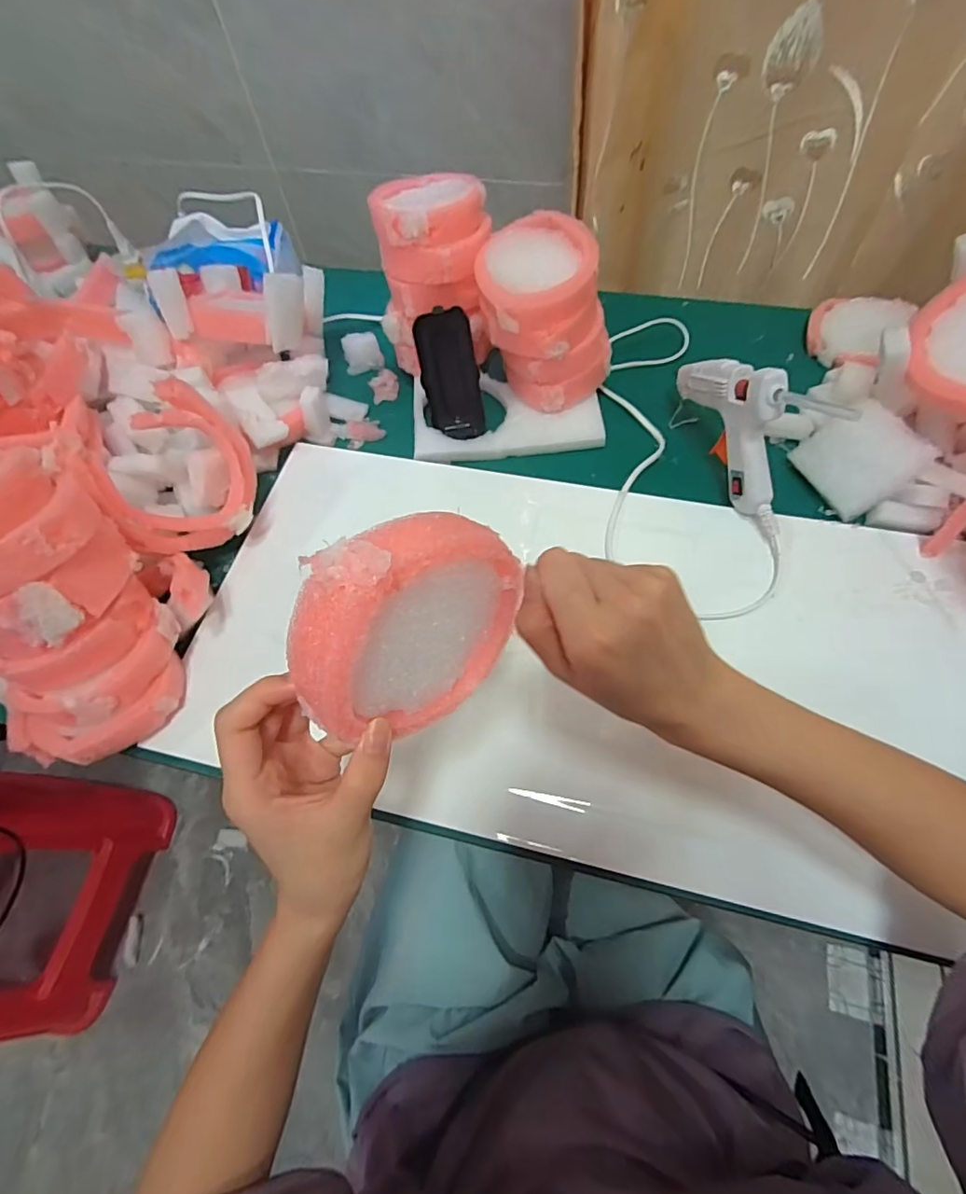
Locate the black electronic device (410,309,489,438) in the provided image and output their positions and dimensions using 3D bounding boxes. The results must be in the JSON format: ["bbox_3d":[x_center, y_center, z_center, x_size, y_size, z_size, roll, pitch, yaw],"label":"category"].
[{"bbox_3d":[-0.030,-0.204,0.492,0.051,0.110,0.014,-15,28,-4],"label":"black electronic device"}]

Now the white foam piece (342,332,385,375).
[{"bbox_3d":[-0.128,-0.260,0.561,0.039,0.023,0.040,-15,62,-4],"label":"white foam piece"}]

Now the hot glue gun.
[{"bbox_3d":[0.203,-0.145,0.425,0.024,0.113,0.139,-19,62,-6],"label":"hot glue gun"}]

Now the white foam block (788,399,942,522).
[{"bbox_3d":[0.308,-0.116,0.436,0.016,0.074,0.080,2,53,-41],"label":"white foam block"}]

